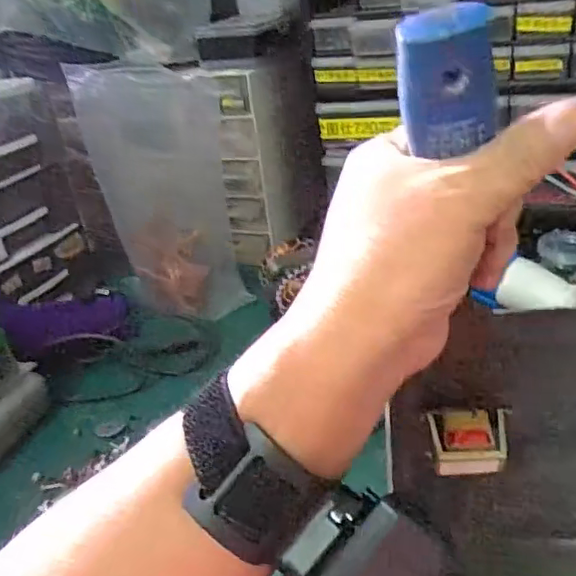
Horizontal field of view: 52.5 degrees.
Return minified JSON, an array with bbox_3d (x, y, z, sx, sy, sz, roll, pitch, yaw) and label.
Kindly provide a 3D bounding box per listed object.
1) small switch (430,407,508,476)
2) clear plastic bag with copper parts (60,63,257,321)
[{"bbox_3d":[0.099,0.085,0.322,0.041,0.016,0.032,-3,51,5],"label":"small switch"},{"bbox_3d":[-0.154,-0.114,0.734,0.160,0.315,0.050,-7,17,5],"label":"clear plastic bag with copper parts"}]

